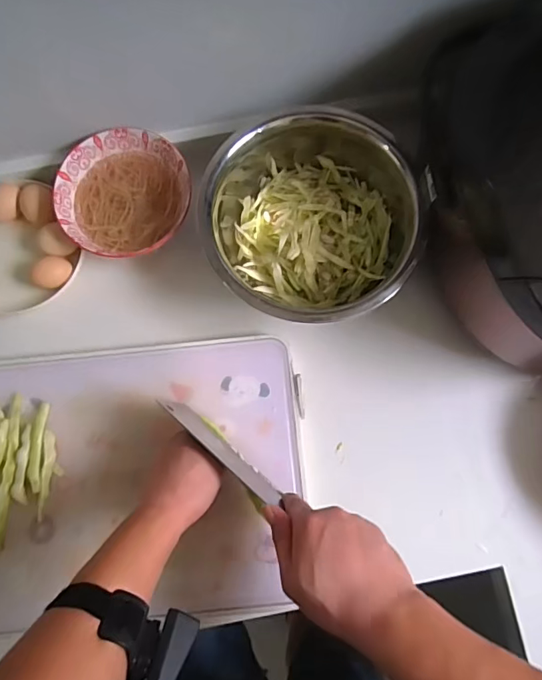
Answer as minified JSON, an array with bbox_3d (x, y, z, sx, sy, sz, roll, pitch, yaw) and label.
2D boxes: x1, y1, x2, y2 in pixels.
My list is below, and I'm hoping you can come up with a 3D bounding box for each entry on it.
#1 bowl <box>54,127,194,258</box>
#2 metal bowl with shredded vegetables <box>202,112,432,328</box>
[{"bbox_3d":[-0.180,-0.180,0.598,0.156,0.065,0.159,0,79,1],"label":"bowl"},{"bbox_3d":[0.046,-0.140,0.573,0.224,0.109,0.239,0,79,1],"label":"metal bowl with shredded vegetables"}]

